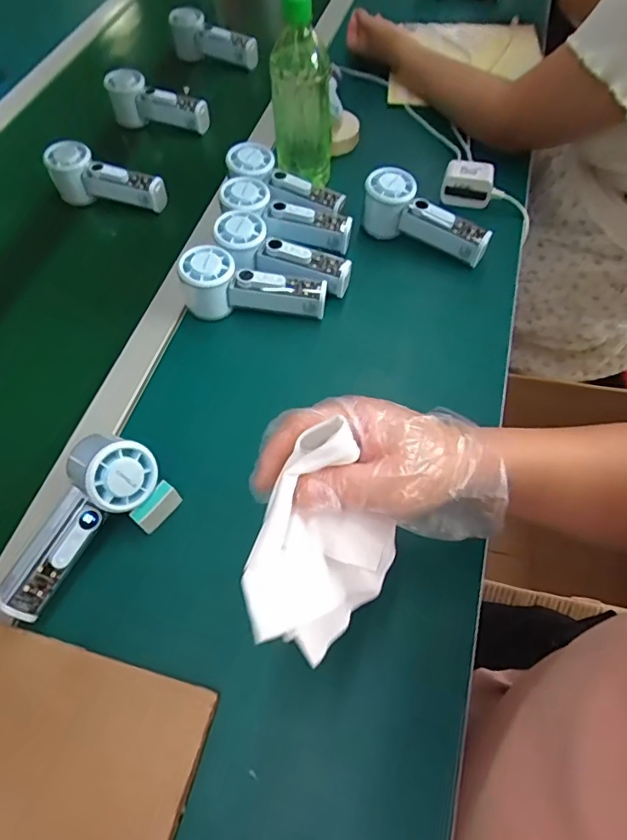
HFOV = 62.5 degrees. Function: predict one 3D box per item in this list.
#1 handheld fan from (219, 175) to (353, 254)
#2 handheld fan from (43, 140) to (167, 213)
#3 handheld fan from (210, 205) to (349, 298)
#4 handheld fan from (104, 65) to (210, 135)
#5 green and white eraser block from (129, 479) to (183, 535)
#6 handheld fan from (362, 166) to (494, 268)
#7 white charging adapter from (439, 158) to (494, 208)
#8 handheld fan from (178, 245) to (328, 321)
[{"bbox_3d":[-0.031,-0.242,0.605,0.155,0.038,0.058,22,61,-4],"label":"handheld fan"},{"bbox_3d":[-0.269,-0.309,0.671,0.150,0.060,0.056,22,63,17],"label":"handheld fan"},{"bbox_3d":[-0.034,-0.183,0.572,0.155,0.036,0.059,24,62,1],"label":"handheld fan"},{"bbox_3d":[-0.232,-0.467,0.780,0.158,0.074,0.055,21,63,16],"label":"handheld fan"},{"bbox_3d":[-0.133,0.074,0.438,0.017,0.022,0.040,33,67,22],"label":"green and white eraser block"},{"bbox_3d":[0.131,-0.236,0.619,0.159,0.070,0.048,31,65,7],"label":"handheld fan"},{"bbox_3d":[0.196,-0.301,0.659,0.061,0.050,0.028,7,60,8],"label":"white charging adapter"},{"bbox_3d":[-0.063,-0.145,0.551,0.154,0.057,0.056,2,59,6],"label":"handheld fan"}]

